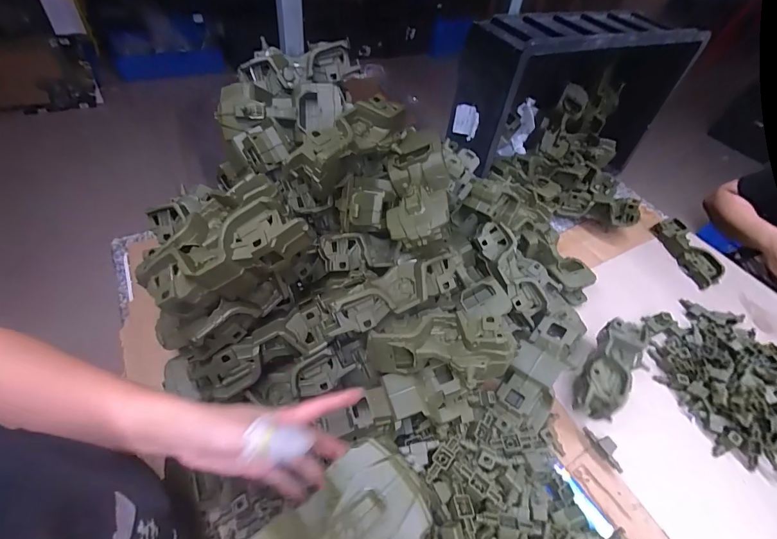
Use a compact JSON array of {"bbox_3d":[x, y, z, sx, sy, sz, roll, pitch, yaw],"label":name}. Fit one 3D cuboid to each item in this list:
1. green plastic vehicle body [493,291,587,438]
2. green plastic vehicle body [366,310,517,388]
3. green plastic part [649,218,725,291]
[{"bbox_3d":[0.222,0.145,0.542,0.082,0.058,0.188,28,79,16],"label":"green plastic vehicle body"},{"bbox_3d":[0.064,0.098,0.467,0.172,0.070,0.071,-5,52,12],"label":"green plastic vehicle body"},{"bbox_3d":[0.666,-0.044,0.834,0.060,0.032,0.180,-2,51,-10],"label":"green plastic part"}]

